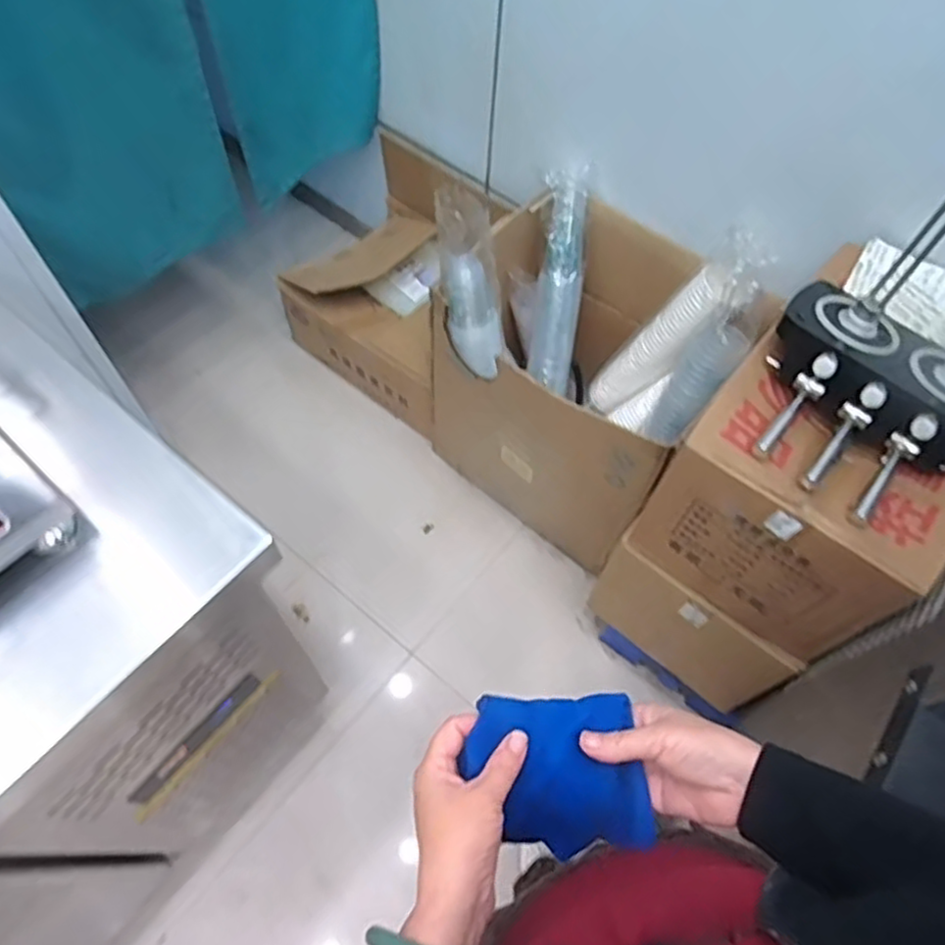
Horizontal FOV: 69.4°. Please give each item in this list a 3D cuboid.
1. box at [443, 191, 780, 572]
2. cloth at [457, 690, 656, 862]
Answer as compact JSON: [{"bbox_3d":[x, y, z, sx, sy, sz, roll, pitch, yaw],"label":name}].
[{"bbox_3d":[0.194,-0.179,1.271,0.461,0.503,0.390,37,64,16],"label":"box"},{"bbox_3d":[0.057,0.206,0.468,0.117,0.062,0.099,-5,61,-7],"label":"cloth"}]

